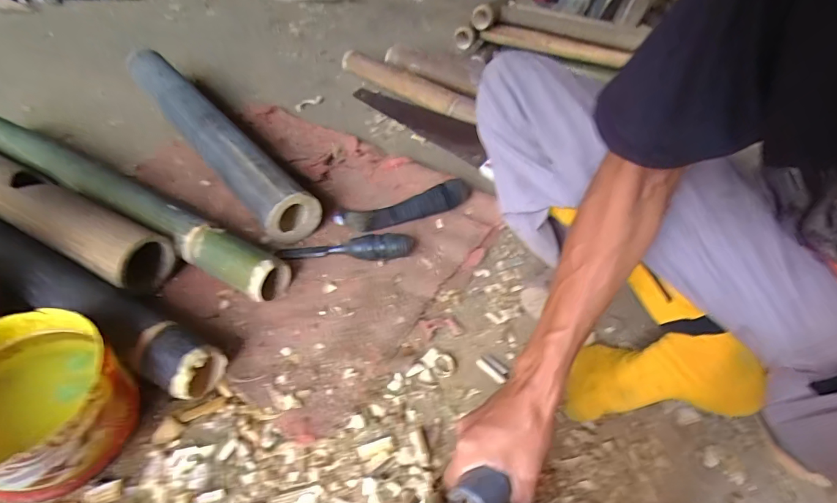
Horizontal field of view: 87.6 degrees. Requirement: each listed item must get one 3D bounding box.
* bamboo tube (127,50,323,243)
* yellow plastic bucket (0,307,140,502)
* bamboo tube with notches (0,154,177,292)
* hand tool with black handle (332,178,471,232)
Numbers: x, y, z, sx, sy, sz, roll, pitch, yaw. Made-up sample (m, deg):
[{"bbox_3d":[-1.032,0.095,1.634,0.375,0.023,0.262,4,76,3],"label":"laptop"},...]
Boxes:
[{"bbox_3d":[-0.366,-0.216,0.758,0.085,0.082,0.596,-31,58,-30],"label":"bamboo tube"},{"bbox_3d":[-0.369,0.148,0.422,0.154,0.095,0.140,3,47,-4],"label":"yellow plastic bucket"},{"bbox_3d":[-0.556,-0.080,0.611,0.494,0.073,0.079,25,50,15],"label":"bamboo tube with notches"},{"bbox_3d":[-0.023,-0.069,0.696,0.216,0.029,0.046,-16,50,-3],"label":"hand tool with black handle"}]

